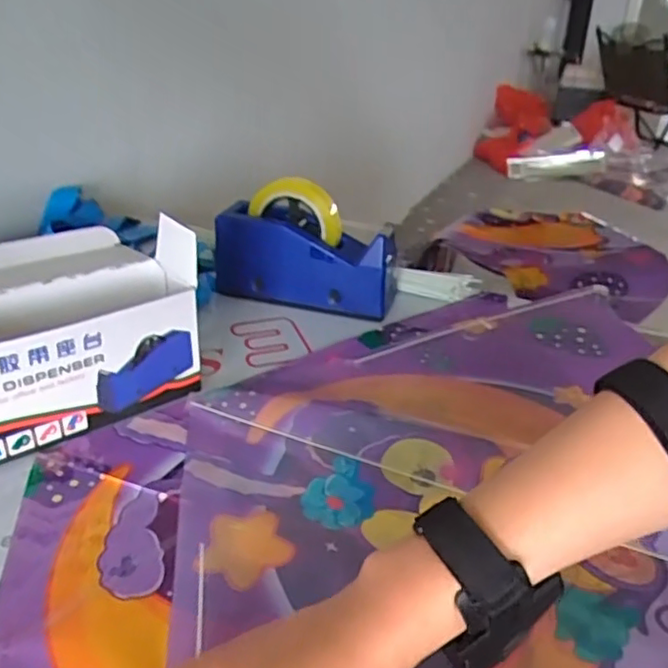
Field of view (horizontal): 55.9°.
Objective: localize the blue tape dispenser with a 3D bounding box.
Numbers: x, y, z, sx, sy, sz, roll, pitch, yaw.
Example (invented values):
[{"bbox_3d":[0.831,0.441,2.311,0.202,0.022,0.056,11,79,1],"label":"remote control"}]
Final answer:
[{"bbox_3d":[-0.028,-0.101,0.709,0.201,0.125,0.075,10,31,14],"label":"blue tape dispenser"}]

